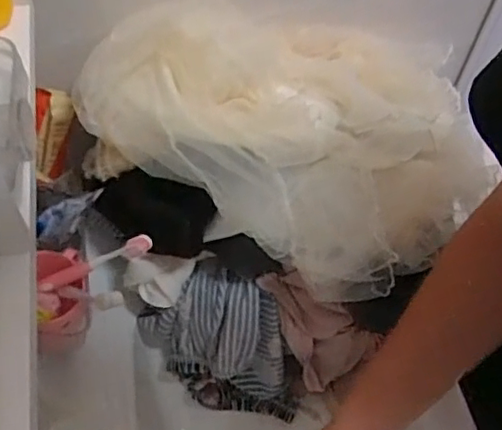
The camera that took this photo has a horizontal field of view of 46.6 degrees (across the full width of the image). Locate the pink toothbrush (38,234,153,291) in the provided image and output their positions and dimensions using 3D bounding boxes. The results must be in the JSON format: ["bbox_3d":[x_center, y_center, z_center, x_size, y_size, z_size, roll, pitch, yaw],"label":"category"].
[{"bbox_3d":[-0.152,0.047,0.560,0.146,0.017,0.015,-22,50,31],"label":"pink toothbrush"}]

